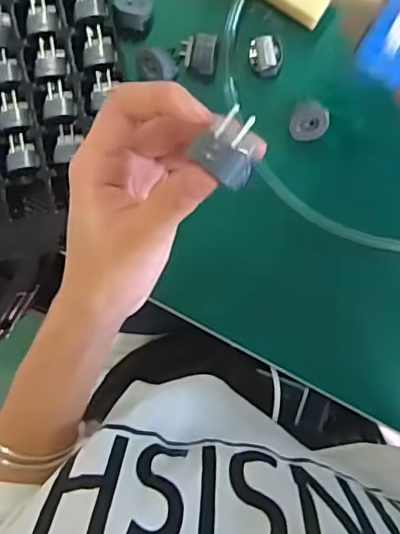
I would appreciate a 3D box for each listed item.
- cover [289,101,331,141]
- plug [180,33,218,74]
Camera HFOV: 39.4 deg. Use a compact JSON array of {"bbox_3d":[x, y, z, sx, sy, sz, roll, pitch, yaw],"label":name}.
[{"bbox_3d":[0.082,-0.108,0.418,0.028,0.020,0.028,1,97,4],"label":"cover"},{"bbox_3d":[-0.001,-0.158,0.414,0.026,0.014,0.027,8,98,3],"label":"plug"}]

